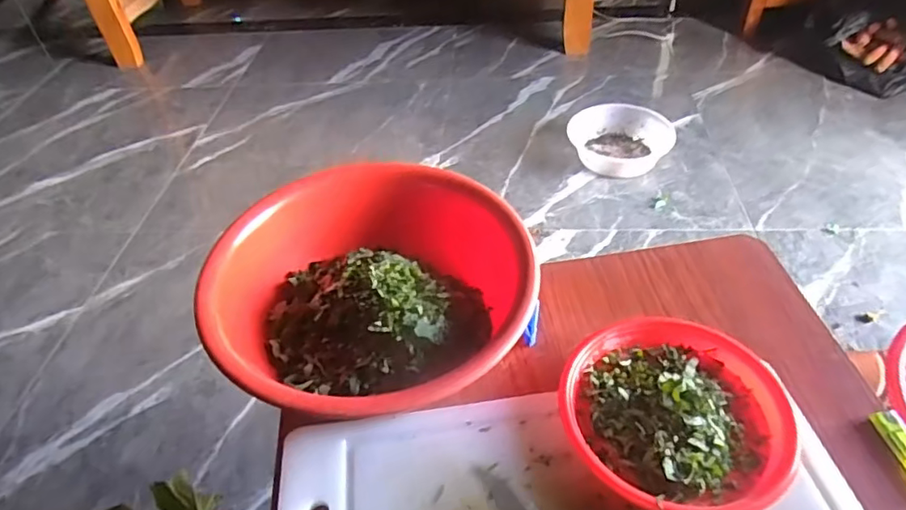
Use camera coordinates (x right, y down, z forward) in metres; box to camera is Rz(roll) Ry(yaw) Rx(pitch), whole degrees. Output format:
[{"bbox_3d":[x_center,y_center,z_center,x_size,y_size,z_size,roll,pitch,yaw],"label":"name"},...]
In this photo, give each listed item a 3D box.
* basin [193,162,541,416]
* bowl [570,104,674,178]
[{"bbox_3d":[-0.084,0.035,0.603,0.316,0.105,0.287,-8,45,-3],"label":"basin"},{"bbox_3d":[0.491,-0.346,1.676,0.271,0.113,0.240,11,47,15],"label":"bowl"}]

